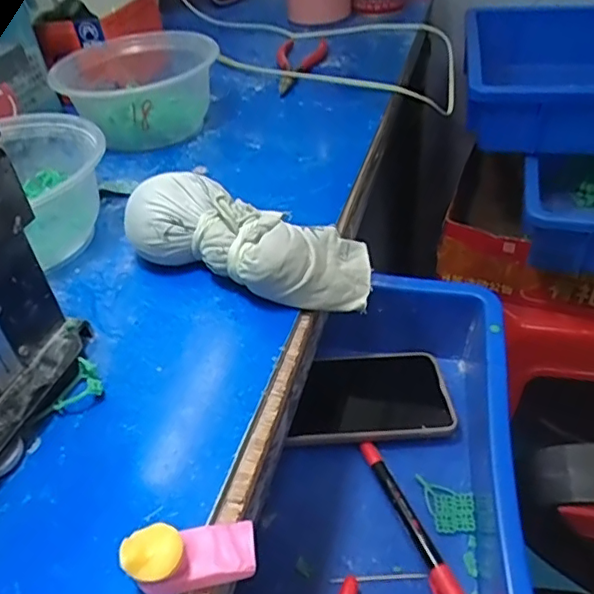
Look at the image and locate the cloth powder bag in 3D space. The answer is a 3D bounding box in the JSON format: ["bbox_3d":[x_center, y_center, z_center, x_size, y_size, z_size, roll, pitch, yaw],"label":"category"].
[{"bbox_3d":[-0.028,-0.033,0.331,0.144,0.045,0.064,15,45,21],"label":"cloth powder bag"}]

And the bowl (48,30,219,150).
[{"bbox_3d":[-0.134,-0.176,0.483,0.122,0.055,0.121,-3,41,3],"label":"bowl"}]

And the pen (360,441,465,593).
[{"bbox_3d":[0.075,0.147,0.365,0.014,0.014,0.130,-18,42,-14],"label":"pen"}]

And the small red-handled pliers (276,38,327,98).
[{"bbox_3d":[0.004,-0.230,0.574,0.050,0.017,0.110,-1,41,5],"label":"small red-handled pliers"}]

